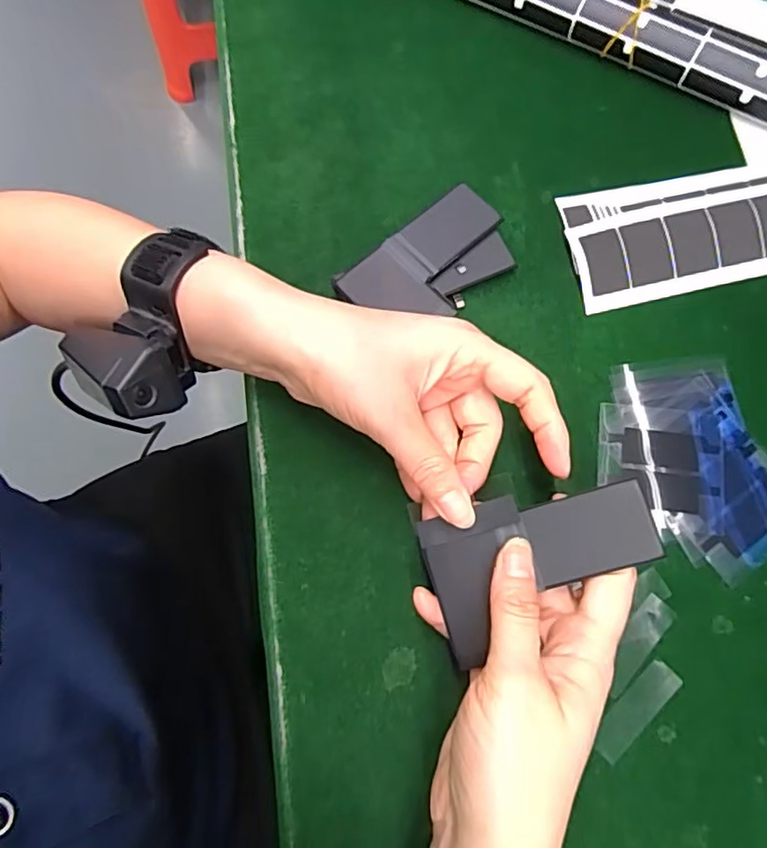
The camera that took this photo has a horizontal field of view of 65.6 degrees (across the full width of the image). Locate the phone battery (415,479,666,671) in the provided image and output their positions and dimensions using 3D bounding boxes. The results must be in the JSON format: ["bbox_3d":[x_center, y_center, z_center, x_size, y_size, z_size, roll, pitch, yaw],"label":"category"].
[{"bbox_3d":[0.065,0.056,0.250,0.094,0.007,0.056,-23,74,15],"label":"phone battery"}]

